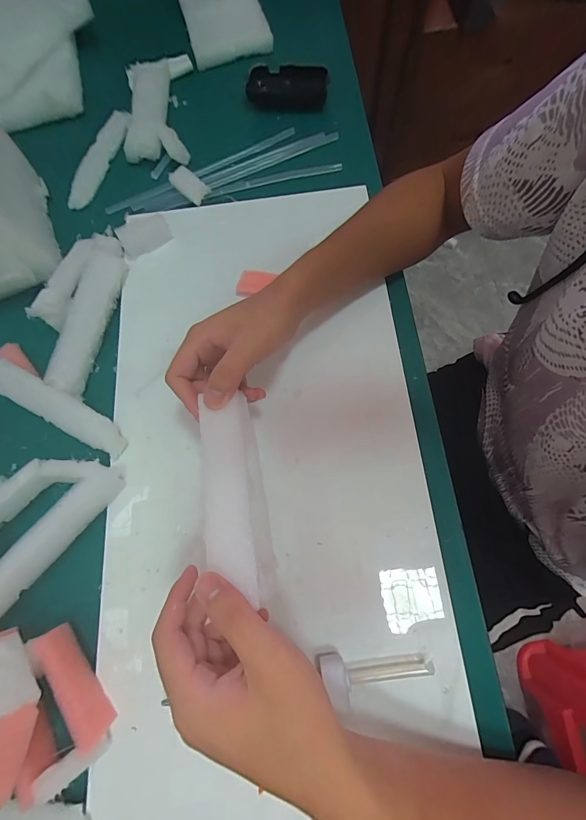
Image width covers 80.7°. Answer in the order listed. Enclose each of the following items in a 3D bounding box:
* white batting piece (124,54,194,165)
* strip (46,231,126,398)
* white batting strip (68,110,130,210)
[{"bbox_3d":[-0.191,-0.425,0.484,0.087,0.035,0.207,-6,70,5],"label":"white batting piece"},{"bbox_3d":[-0.226,-0.112,0.381,0.045,0.024,0.188,8,72,10],"label":"strip"},{"bbox_3d":[-0.262,-0.342,0.467,0.035,0.006,0.169,23,76,-7],"label":"white batting strip"}]

